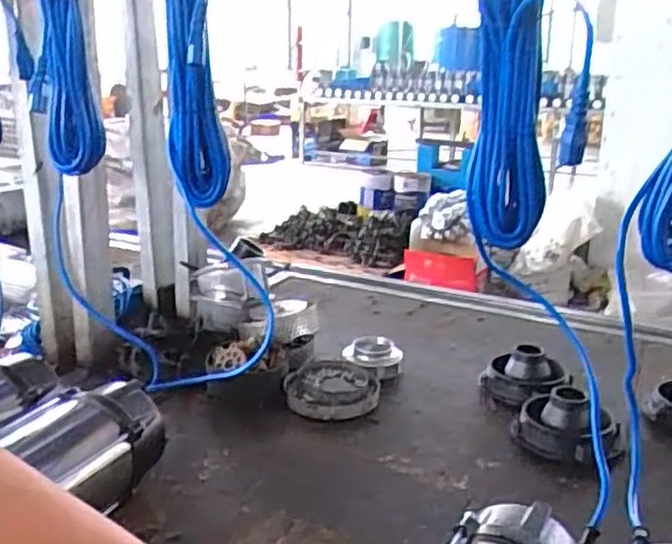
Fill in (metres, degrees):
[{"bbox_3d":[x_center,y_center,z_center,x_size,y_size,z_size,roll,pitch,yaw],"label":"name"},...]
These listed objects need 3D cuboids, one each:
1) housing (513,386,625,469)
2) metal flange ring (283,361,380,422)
[{"bbox_3d":[0.305,0.201,0.954,0.136,0.069,0.113,16,24,40],"label":"housing"},{"bbox_3d":[-0.006,0.176,1.086,0.140,0.033,0.126,-1,18,-4],"label":"metal flange ring"}]

